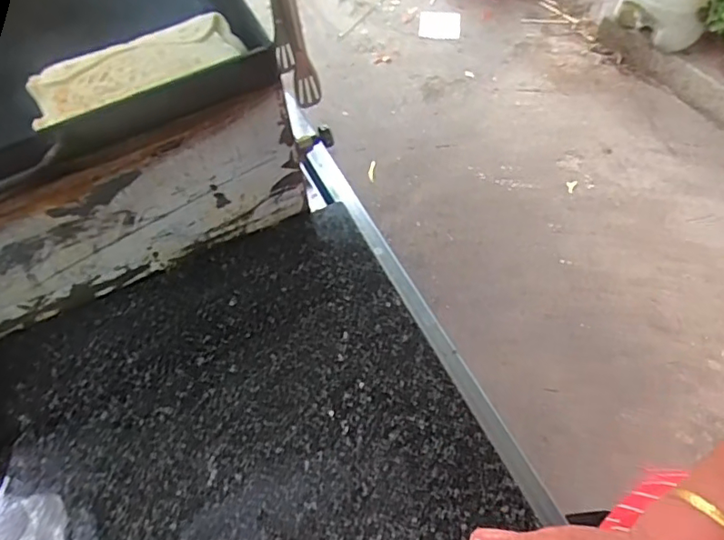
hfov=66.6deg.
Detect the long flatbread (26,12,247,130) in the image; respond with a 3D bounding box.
[{"bbox_3d":[-0.178,-0.160,0.436,0.163,0.012,0.062,-21,62,-10],"label":"long flatbread"}]

